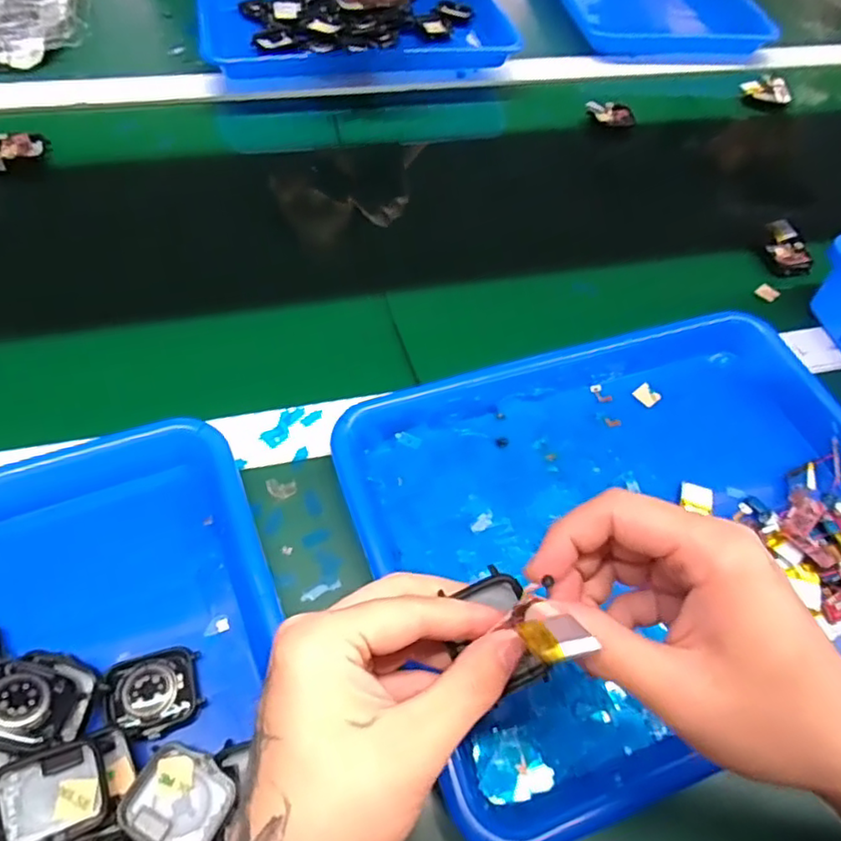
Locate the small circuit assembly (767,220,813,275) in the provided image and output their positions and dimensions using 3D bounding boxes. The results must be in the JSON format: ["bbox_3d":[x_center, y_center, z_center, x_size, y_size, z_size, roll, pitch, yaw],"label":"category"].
[{"bbox_3d":[0.329,-0.159,0.563,0.029,0.017,0.067,-2,57,-7],"label":"small circuit assembly"}]

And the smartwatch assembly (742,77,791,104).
[{"bbox_3d":[0.401,-0.384,0.717,0.053,0.019,0.025,12,56,3],"label":"smartwatch assembly"}]

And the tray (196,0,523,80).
[{"bbox_3d":[-0.076,-0.461,0.701,0.332,0.036,0.245,-6,58,-9],"label":"tray"}]

